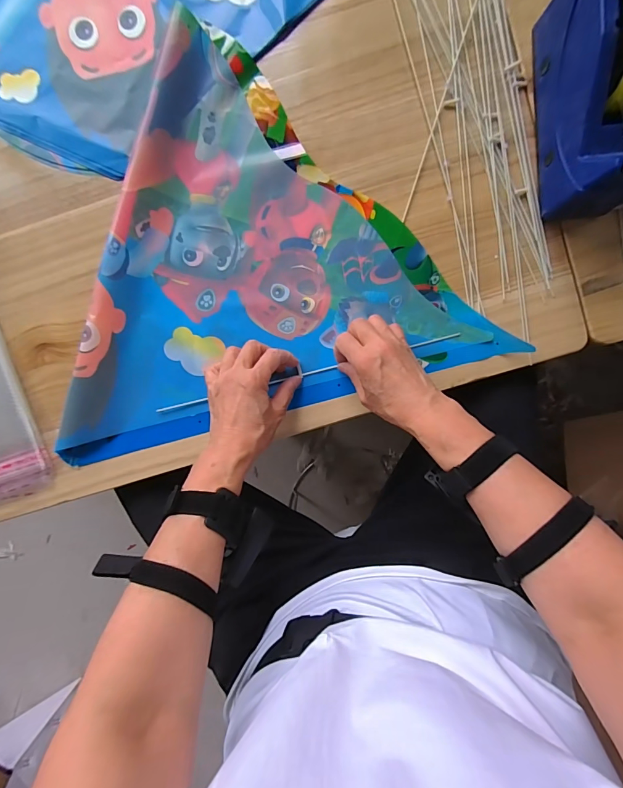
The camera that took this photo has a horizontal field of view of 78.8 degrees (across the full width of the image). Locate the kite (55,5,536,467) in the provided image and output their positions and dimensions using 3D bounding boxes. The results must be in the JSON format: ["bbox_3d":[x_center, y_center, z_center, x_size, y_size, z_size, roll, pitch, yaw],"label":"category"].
[{"bbox_3d":[-0.013,-0.101,0.429,0.435,0.026,0.459,18,95,-1],"label":"kite"}]

